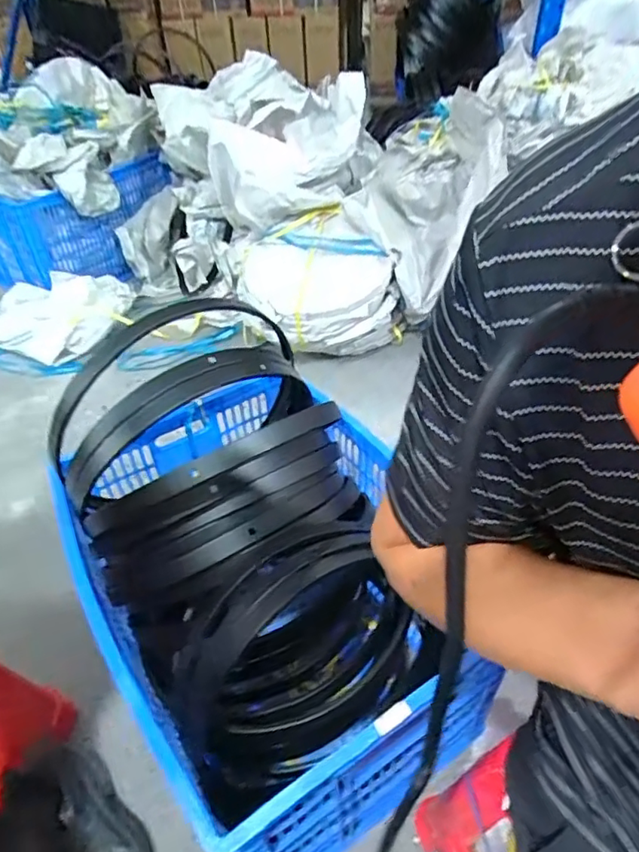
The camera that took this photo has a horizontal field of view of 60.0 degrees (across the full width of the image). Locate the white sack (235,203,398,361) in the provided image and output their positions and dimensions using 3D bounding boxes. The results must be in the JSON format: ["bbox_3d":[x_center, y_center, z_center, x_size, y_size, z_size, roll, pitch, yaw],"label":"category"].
[{"bbox_3d":[-0.002,-0.412,1.664,0.465,0.335,0.346,-7,43,-5],"label":"white sack"}]

